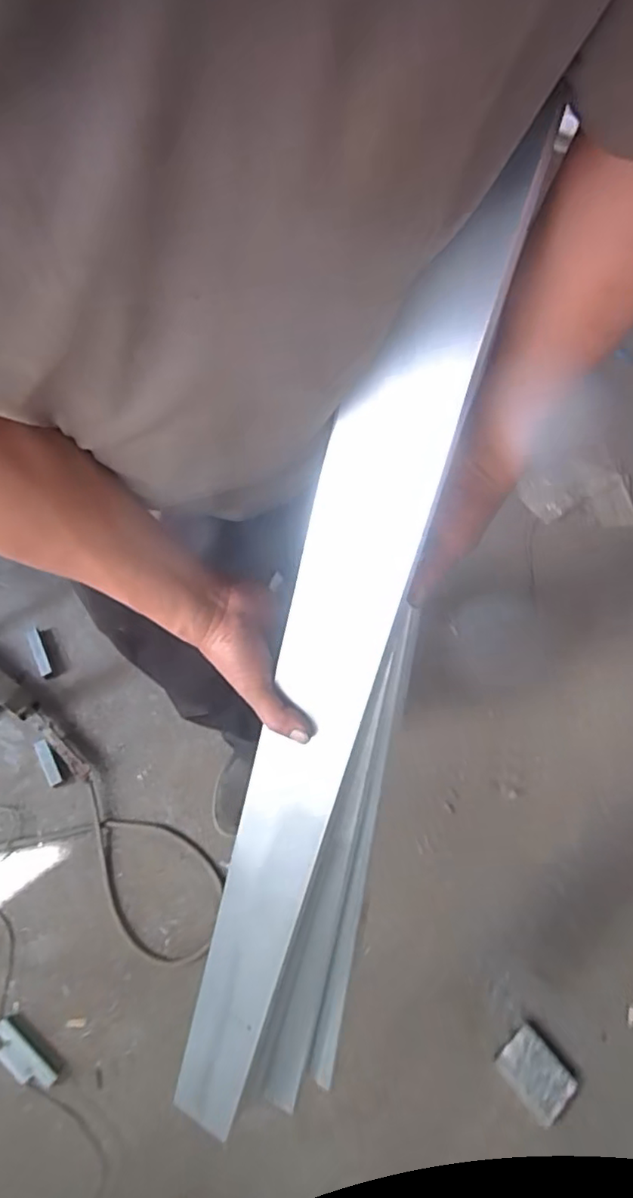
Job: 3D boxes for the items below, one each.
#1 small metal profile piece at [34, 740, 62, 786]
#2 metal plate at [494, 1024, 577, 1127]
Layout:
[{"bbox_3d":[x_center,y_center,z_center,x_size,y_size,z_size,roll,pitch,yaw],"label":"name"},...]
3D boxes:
[{"bbox_3d":[-0.559,0.340,1.240,0.026,0.012,0.098,-28,65,-16],"label":"small metal profile piece"},{"bbox_3d":[0.383,0.826,1.042,0.091,0.014,0.115,-35,67,-19],"label":"metal plate"}]

